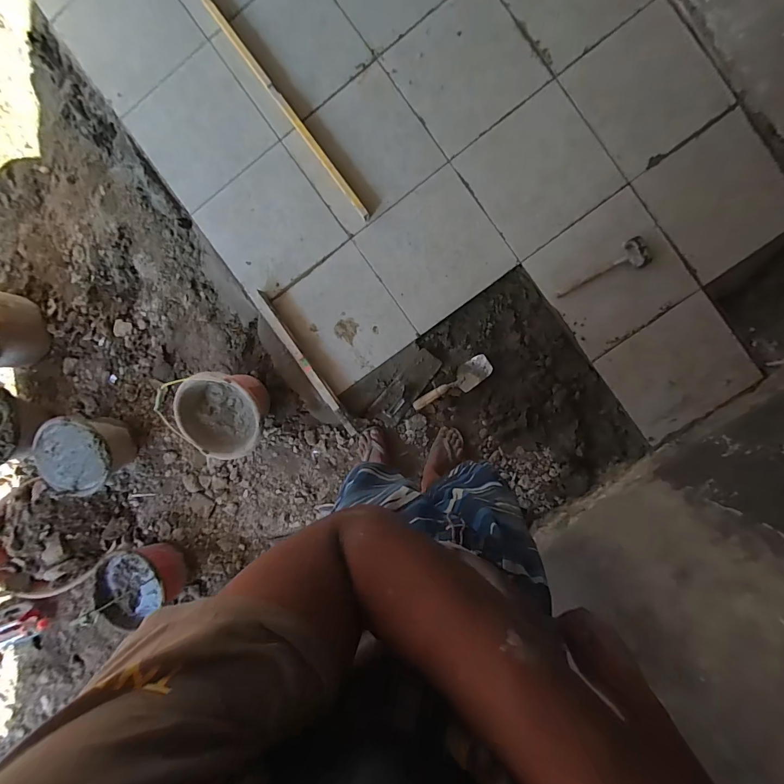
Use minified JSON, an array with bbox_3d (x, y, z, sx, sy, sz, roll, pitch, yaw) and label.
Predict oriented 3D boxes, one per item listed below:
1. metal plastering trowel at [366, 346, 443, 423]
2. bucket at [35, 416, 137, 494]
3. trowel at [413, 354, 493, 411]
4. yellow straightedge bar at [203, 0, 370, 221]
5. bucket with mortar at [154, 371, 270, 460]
[{"bbox_3d":[0.048,-0.013,1.340,0.108,0.056,0.286,38,98,2],"label":"metal plastering trowel"},{"bbox_3d":[-1.091,0.216,1.408,0.261,0.194,0.255,1,95,6],"label":"bucket"},{"bbox_3d":[0.210,-0.015,1.329,0.290,0.043,0.083,-39,90,8],"label":"trowel"},{"bbox_3d":[-0.379,-0.977,1.275,0.037,0.021,1.002,-36,91,8],"label":"yellow straightedge bar"},{"bbox_3d":[-0.551,0.072,1.320,0.261,0.222,0.275,1,95,6],"label":"bucket with mortar"}]

